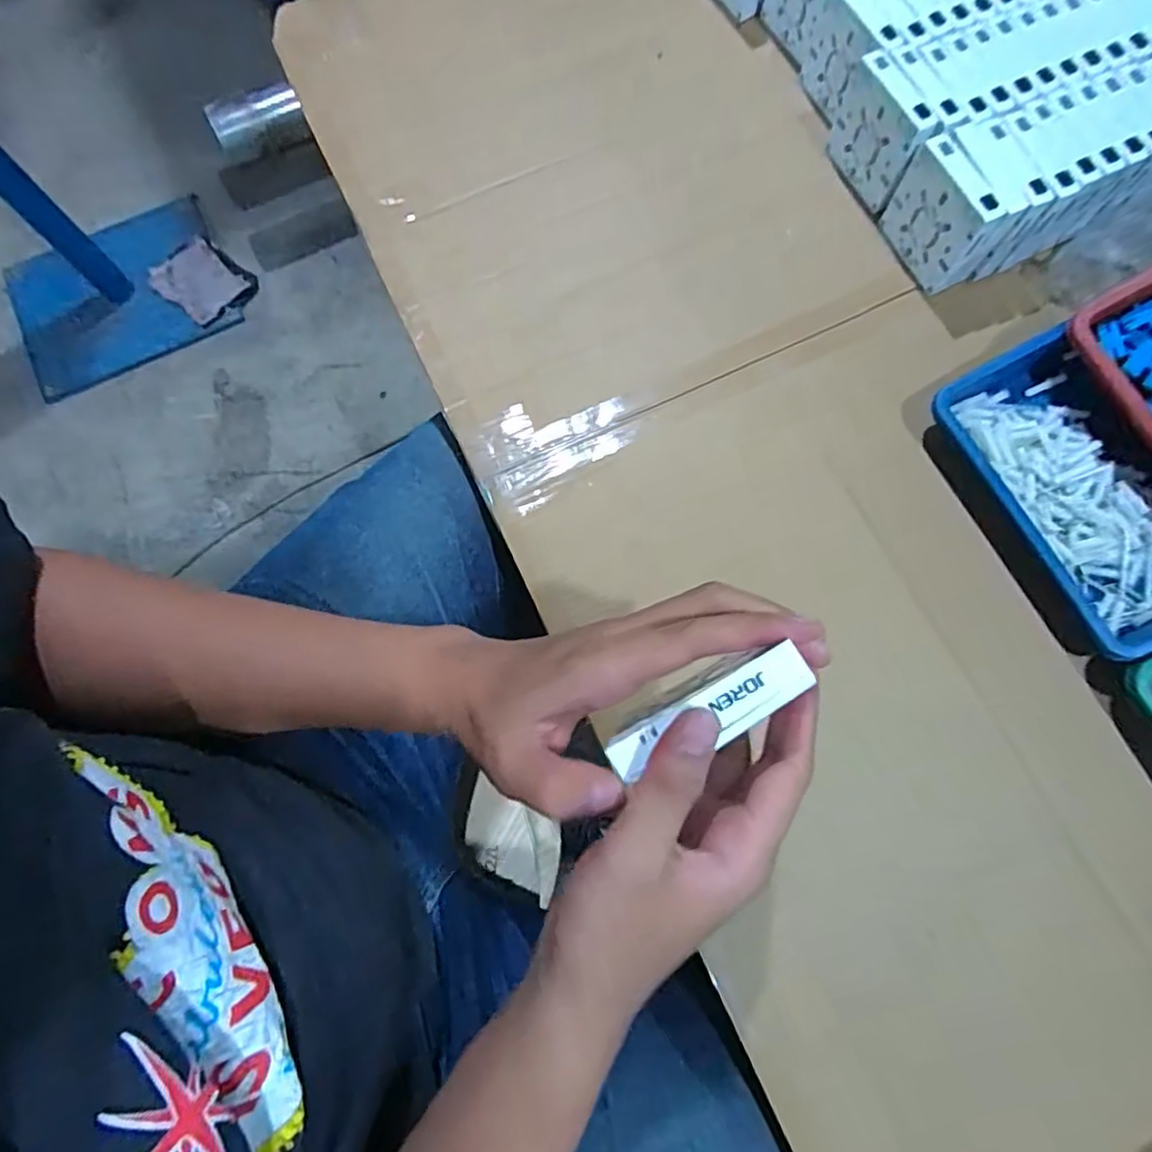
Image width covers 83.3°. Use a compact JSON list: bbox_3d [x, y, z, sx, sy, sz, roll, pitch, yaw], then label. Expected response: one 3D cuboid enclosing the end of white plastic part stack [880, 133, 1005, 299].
[{"bbox_3d":[0.297,-0.293,0.529,0.027,0.083,0.085,-25,76,-5],"label":"end of white plastic part stack"}]

